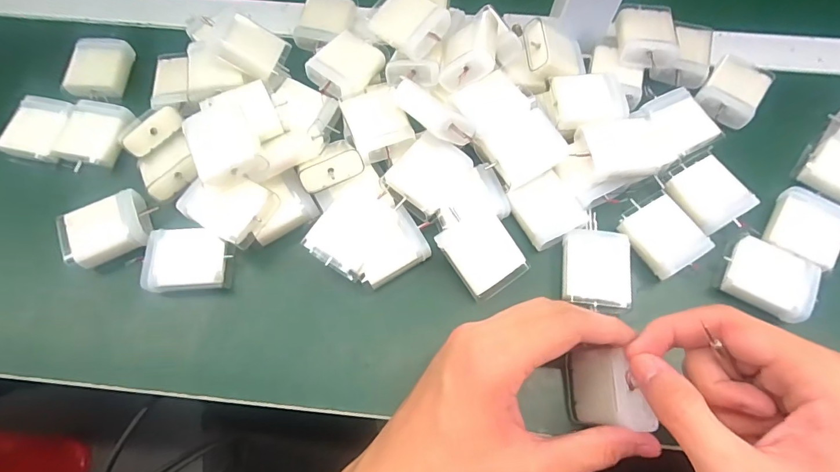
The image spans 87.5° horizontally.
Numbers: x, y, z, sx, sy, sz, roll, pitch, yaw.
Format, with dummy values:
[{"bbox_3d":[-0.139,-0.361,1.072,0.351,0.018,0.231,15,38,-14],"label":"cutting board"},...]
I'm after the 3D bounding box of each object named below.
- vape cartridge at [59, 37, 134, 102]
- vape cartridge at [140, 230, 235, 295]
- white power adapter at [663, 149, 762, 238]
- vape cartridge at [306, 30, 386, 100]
[{"bbox_3d":[-0.258,-0.134,0.354,0.036,0.021,0.053,3,68,1],"label":"vape cartridge"},{"bbox_3d":[-0.154,0.017,0.296,0.052,0.023,0.041,-7,66,-2],"label":"vape cartridge"},{"bbox_3d":[0.204,-0.030,0.314,0.045,0.020,0.052,-27,68,-11],"label":"white power adapter"},{"bbox_3d":[-0.055,-0.130,0.337,0.041,0.017,0.050,33,70,14],"label":"vape cartridge"}]

